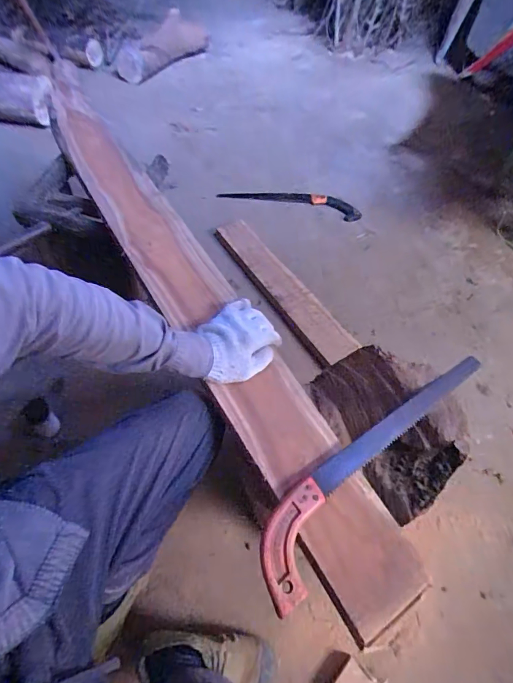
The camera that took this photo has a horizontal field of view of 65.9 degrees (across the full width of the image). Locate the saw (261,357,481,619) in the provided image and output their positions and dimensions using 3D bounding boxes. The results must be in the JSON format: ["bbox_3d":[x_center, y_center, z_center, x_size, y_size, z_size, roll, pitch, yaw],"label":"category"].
[{"bbox_3d":[0.173,0.155,0.560,0.460,0.030,0.086,-37,65,-23],"label":"saw"}]

